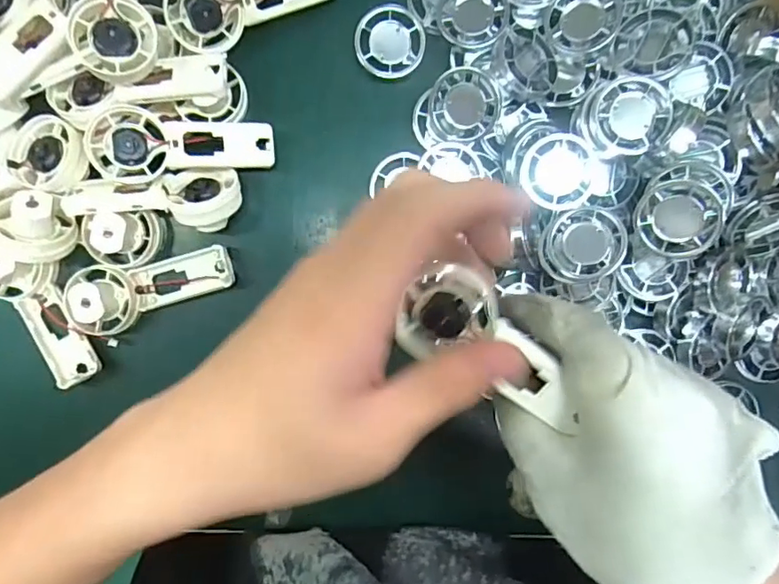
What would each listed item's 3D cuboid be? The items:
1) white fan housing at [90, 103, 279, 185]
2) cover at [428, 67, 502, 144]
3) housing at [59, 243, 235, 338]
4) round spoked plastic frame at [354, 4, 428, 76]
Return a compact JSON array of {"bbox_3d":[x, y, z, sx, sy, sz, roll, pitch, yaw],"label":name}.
[{"bbox_3d":[-0.109,-0.078,0.293,0.092,0.017,0.035,-3,92,-15],"label":"white fan housing"},{"bbox_3d":[0.040,-0.101,0.296,0.036,0.015,0.035,4,92,-2],"label":"cover"},{"bbox_3d":[-0.133,-0.003,0.307,0.087,0.019,0.038,-18,92,-15],"label":"housing"},{"bbox_3d":[0.000,-0.140,0.308,0.038,0.011,0.038,0,92,-2],"label":"round spoked plastic frame"}]

